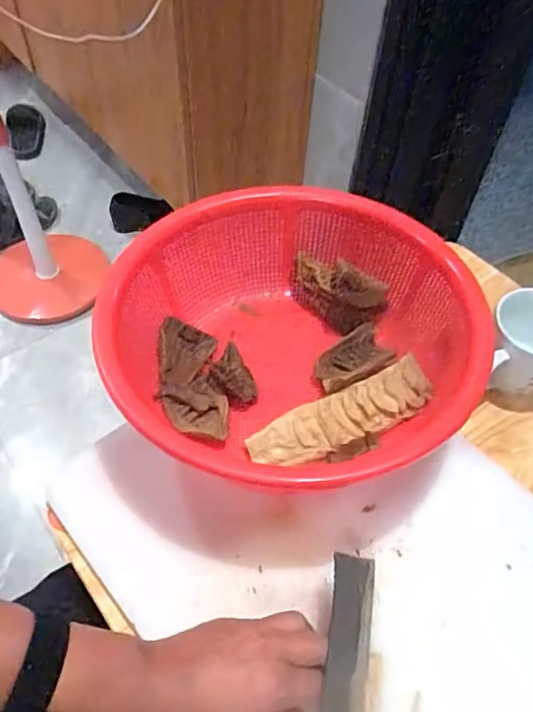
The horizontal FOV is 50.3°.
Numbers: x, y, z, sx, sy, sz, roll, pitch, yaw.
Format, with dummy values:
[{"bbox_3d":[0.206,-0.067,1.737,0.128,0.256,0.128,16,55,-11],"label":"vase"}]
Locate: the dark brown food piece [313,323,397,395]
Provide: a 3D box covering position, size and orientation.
[{"bbox_3d":[0.083,0.005,0.548,0.078,0.010,0.045,-30,60,-20],"label":"dark brown food piece"}]

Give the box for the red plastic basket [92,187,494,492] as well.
[{"bbox_3d":[0.023,-0.008,0.515,0.304,0.118,0.311,0,54,0],"label":"red plastic basket"}]

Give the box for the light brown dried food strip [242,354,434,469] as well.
[{"bbox_3d":[0.066,0.054,0.511,0.172,0.027,0.051,-22,57,-15],"label":"light brown dried food strip"}]

